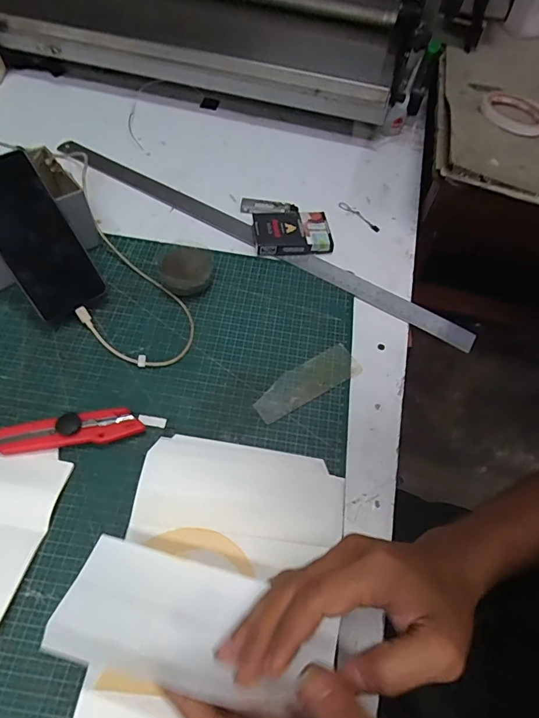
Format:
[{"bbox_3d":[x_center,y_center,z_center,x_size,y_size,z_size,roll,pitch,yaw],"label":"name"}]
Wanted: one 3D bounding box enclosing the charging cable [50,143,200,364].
[{"bbox_3d":[-0.197,-0.124,0.501,0.106,0.045,0.325,-29,65,-21],"label":"charging cable"}]

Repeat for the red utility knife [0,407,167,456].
[{"bbox_3d":[-0.193,0.068,0.399,0.182,0.021,0.030,-10,59,-10],"label":"red utility knife"}]

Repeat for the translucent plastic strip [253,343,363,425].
[{"bbox_3d":[0.040,0.024,0.456,0.122,0.004,0.040,-27,64,-19],"label":"translucent plastic strip"}]

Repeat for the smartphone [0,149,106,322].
[{"bbox_3d":[-0.241,-0.126,0.448,0.074,0.008,0.160,-35,109,-23],"label":"smartphone"}]

